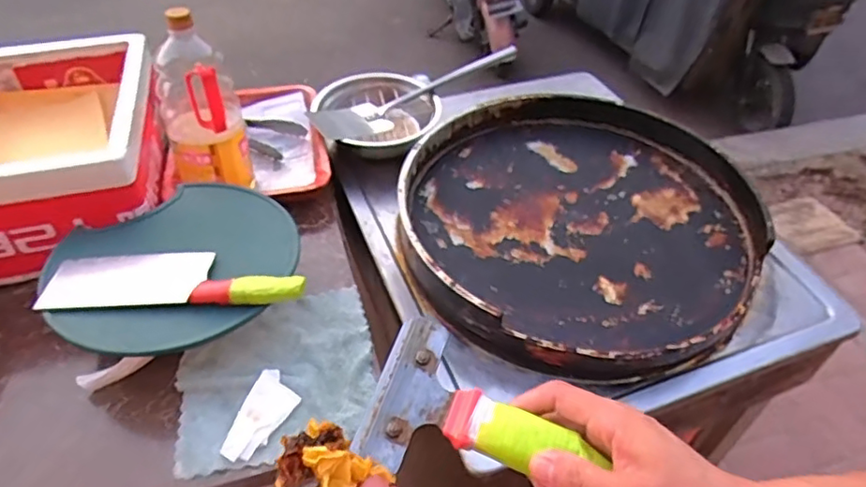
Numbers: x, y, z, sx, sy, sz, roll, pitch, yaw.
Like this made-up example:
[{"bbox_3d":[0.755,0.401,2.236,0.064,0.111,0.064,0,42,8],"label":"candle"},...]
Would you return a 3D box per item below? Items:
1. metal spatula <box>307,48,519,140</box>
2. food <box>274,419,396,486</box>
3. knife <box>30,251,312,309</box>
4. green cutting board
[{"bbox_3d":[-0.021,-0.288,1.133,0.430,0.054,0.102,-23,49,-24],"label":"metal spatula"},{"bbox_3d":[-0.061,0.129,0.327,0.051,0.041,0.061,27,46,29],"label":"food"},{"bbox_3d":[-0.305,0.039,0.718,0.301,0.021,0.082,1,43,-1],"label":"knife"},{"bbox_3d":[-0.320,0.023,0.757,0.293,0.017,0.277,-28,48,-29],"label":"green cutting board"}]

